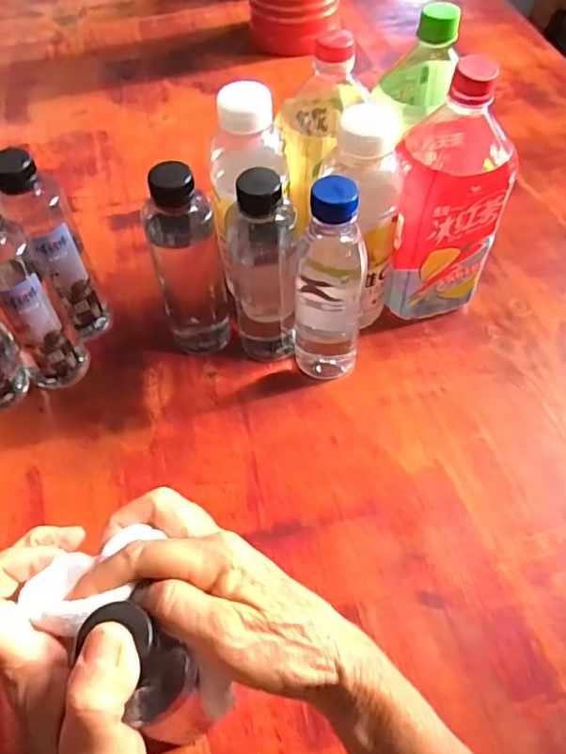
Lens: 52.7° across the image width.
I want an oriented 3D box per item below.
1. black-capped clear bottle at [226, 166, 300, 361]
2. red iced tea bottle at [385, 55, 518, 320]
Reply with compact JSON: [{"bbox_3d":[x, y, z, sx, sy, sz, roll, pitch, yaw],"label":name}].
[{"bbox_3d":[-0.015,-0.085,0.457,0.052,0.171,0.052,-9,56,-3],"label":"black-capped clear bottle"},{"bbox_3d":[0.138,-0.145,0.472,0.083,0.214,0.097,16,58,14],"label":"red iced tea bottle"}]

